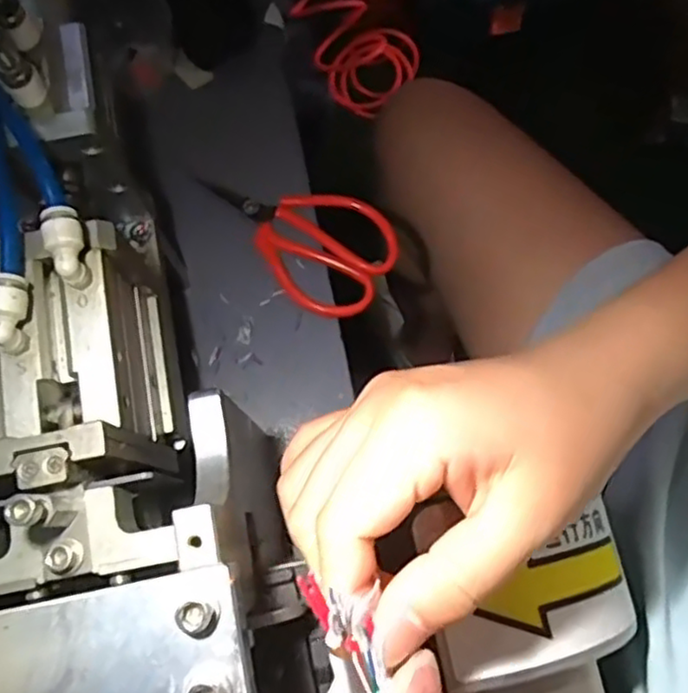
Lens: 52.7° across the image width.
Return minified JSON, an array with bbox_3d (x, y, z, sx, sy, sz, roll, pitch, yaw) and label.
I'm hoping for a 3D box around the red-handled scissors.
[{"bbox_3d":[-0.030,-0.071,0.429,0.124,0.010,0.074,31,77,7],"label":"red-handled scissors"}]

